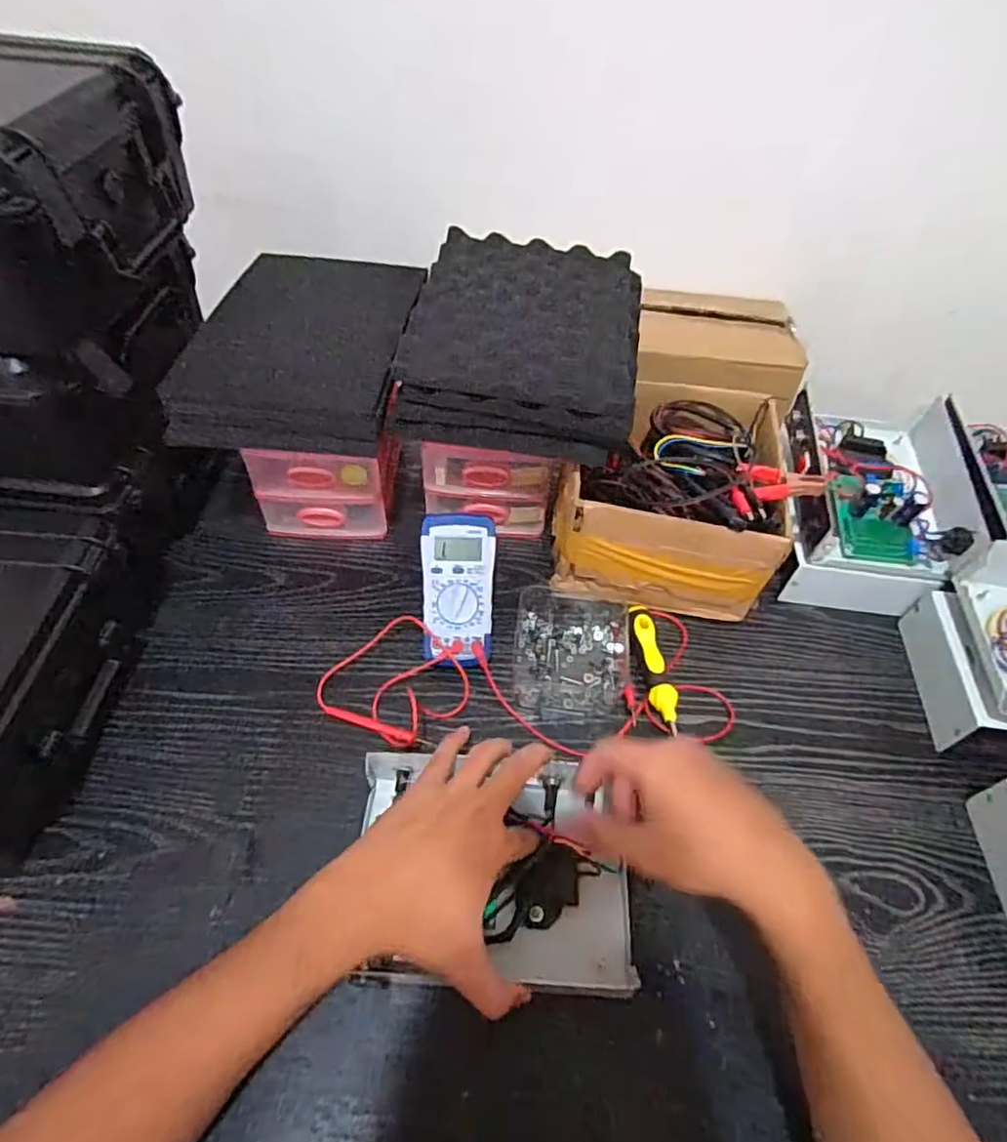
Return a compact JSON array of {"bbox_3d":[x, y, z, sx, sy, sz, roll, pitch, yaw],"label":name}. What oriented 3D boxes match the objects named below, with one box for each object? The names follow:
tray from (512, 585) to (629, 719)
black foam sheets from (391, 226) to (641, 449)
[{"bbox_3d":[0.066,0.072,0.598,0.107,0.021,0.133,6,53,1],"label":"tray"},{"bbox_3d":[0.023,-0.230,0.586,0.206,0.037,0.285,10,53,4],"label":"black foam sheets"}]

